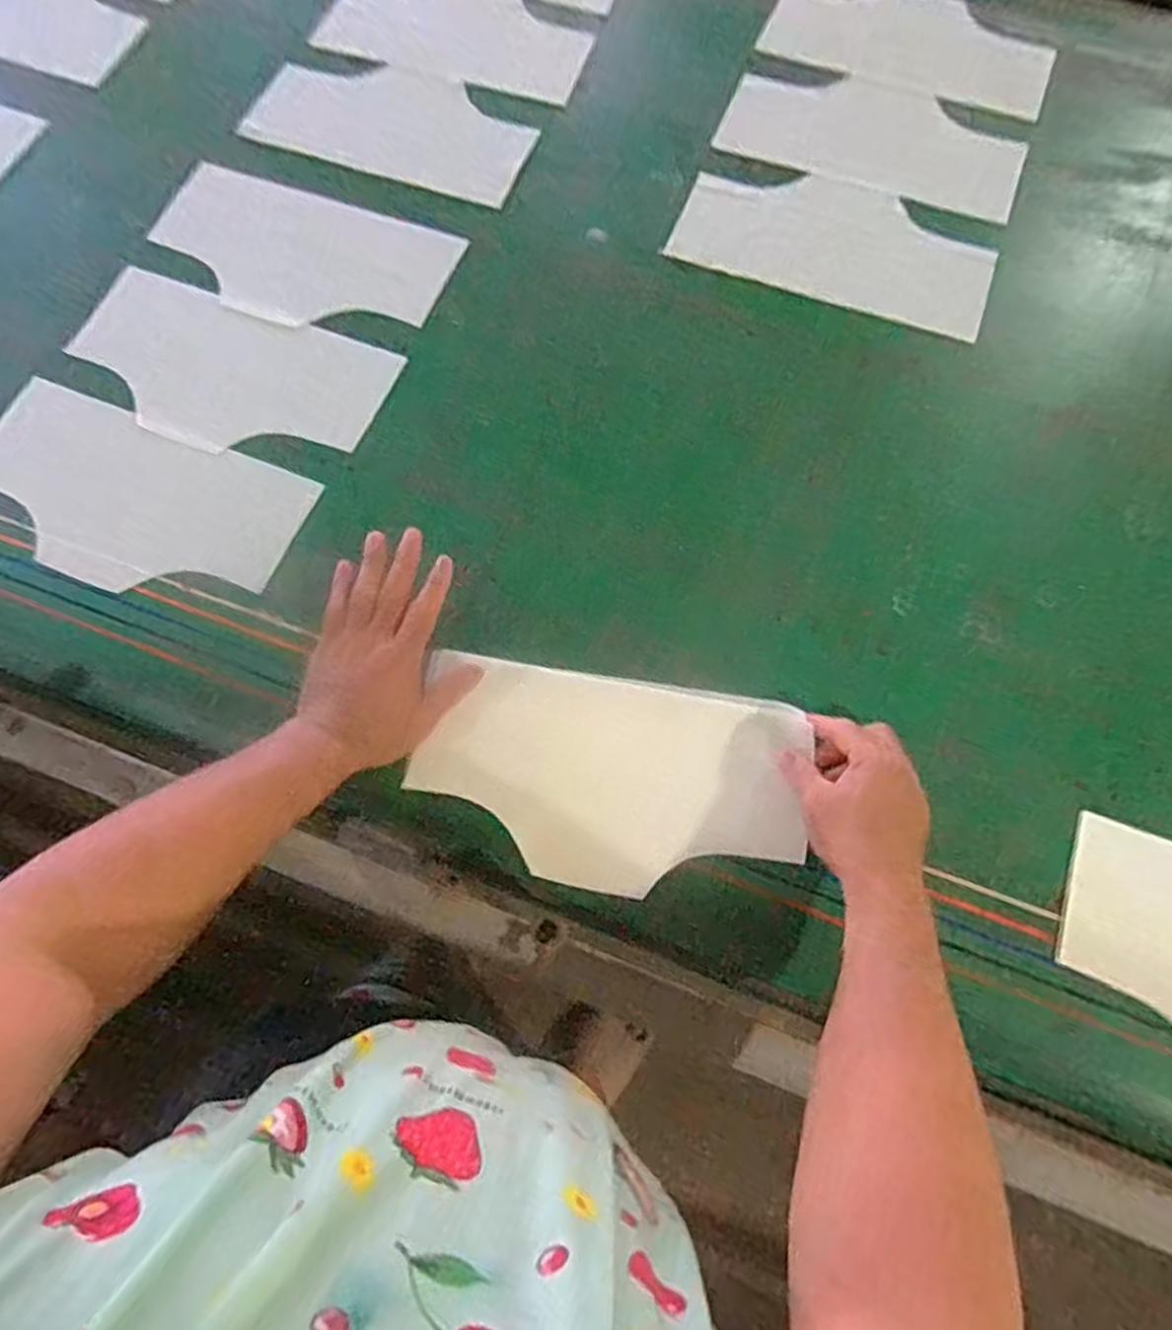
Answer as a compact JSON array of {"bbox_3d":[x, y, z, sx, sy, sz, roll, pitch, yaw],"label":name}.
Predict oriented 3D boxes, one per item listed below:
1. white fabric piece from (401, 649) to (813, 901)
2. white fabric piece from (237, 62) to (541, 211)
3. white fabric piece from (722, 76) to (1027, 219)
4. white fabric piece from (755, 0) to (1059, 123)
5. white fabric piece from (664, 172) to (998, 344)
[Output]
[{"bbox_3d":[0.017,0.089,0.594,0.304,0.027,0.169,7,72,5],"label":"white fabric piece"},{"bbox_3d":[-0.218,-0.622,0.840,0.309,0.011,0.176,16,67,4],"label":"white fabric piece"},{"bbox_3d":[0.329,-0.607,0.837,0.325,0.011,0.178,19,70,6],"label":"white fabric piece"},{"bbox_3d":[0.398,-0.771,0.902,0.333,0.010,0.207,19,68,6],"label":"white fabric piece"},{"bbox_3d":[0.266,-0.454,0.785,0.323,0.009,0.163,18,73,6],"label":"white fabric piece"}]

